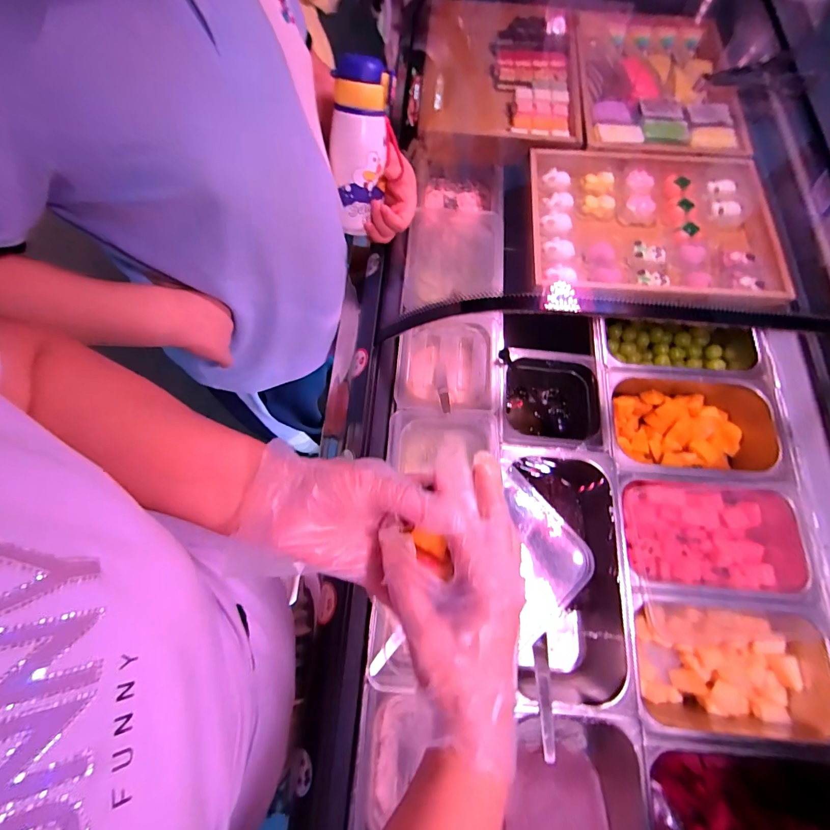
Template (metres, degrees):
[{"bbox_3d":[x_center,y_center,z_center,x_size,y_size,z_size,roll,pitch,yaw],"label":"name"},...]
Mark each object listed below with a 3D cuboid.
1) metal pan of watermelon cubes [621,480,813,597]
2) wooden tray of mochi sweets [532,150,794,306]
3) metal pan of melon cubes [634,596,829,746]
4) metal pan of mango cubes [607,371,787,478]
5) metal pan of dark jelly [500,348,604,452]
[{"bbox_3d":[0.427,0.172,0.574,0.269,0.086,0.143,4,70,0],"label":"metal pan of watermelon cubes"},{"bbox_3d":[0.408,-0.322,0.700,0.414,0.053,0.320,2,70,-1],"label":"wooden tray of mochi sweets"},{"bbox_3d":[0.404,0.323,0.532,0.241,0.096,0.148,4,70,0],"label":"metal pan of melon cubes"},{"bbox_3d":[0.433,0.020,0.641,0.262,0.088,0.165,6,70,0],"label":"metal pan of mango cubes"},{"bbox_3d":[0.214,-0.009,0.668,0.164,0.100,0.162,6,70,0],"label":"metal pan of dark jelly"}]

